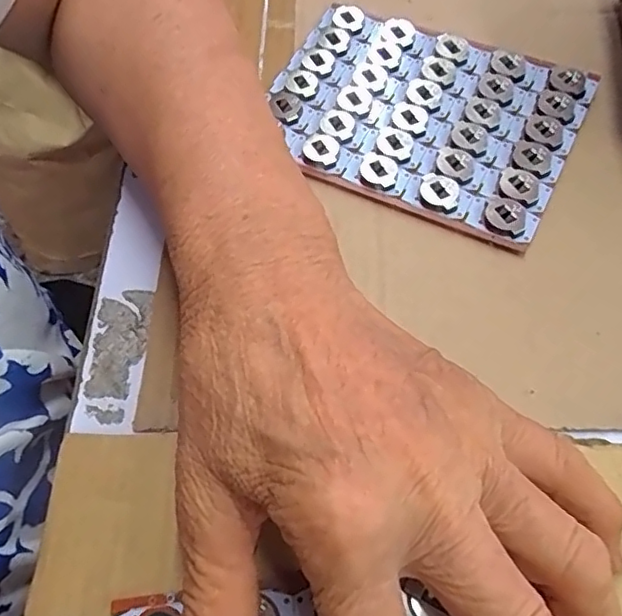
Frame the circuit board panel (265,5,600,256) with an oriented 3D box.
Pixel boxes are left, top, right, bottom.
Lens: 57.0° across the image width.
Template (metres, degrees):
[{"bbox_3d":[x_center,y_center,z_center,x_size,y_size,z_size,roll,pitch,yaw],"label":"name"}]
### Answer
[{"bbox_3d":[0.051,-0.095,0.281,0.143,0.009,0.107,24,66,15],"label":"circuit board panel"}]

